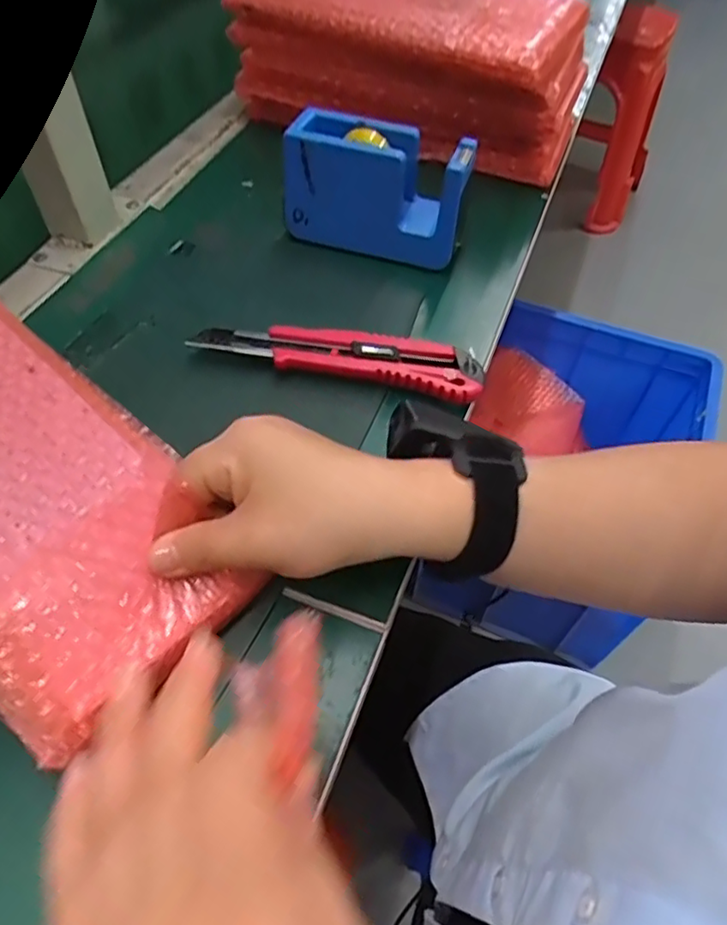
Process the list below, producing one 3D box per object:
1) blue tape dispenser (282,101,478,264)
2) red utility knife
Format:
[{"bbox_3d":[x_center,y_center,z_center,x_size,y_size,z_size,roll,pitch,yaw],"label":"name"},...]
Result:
[{"bbox_3d":[0.011,-0.194,0.448,0.127,0.080,0.055,16,54,10],"label":"blue tape dispenser"},{"bbox_3d":[-0.016,-0.065,0.388,0.176,0.023,0.032,11,54,6],"label":"red utility knife"}]

